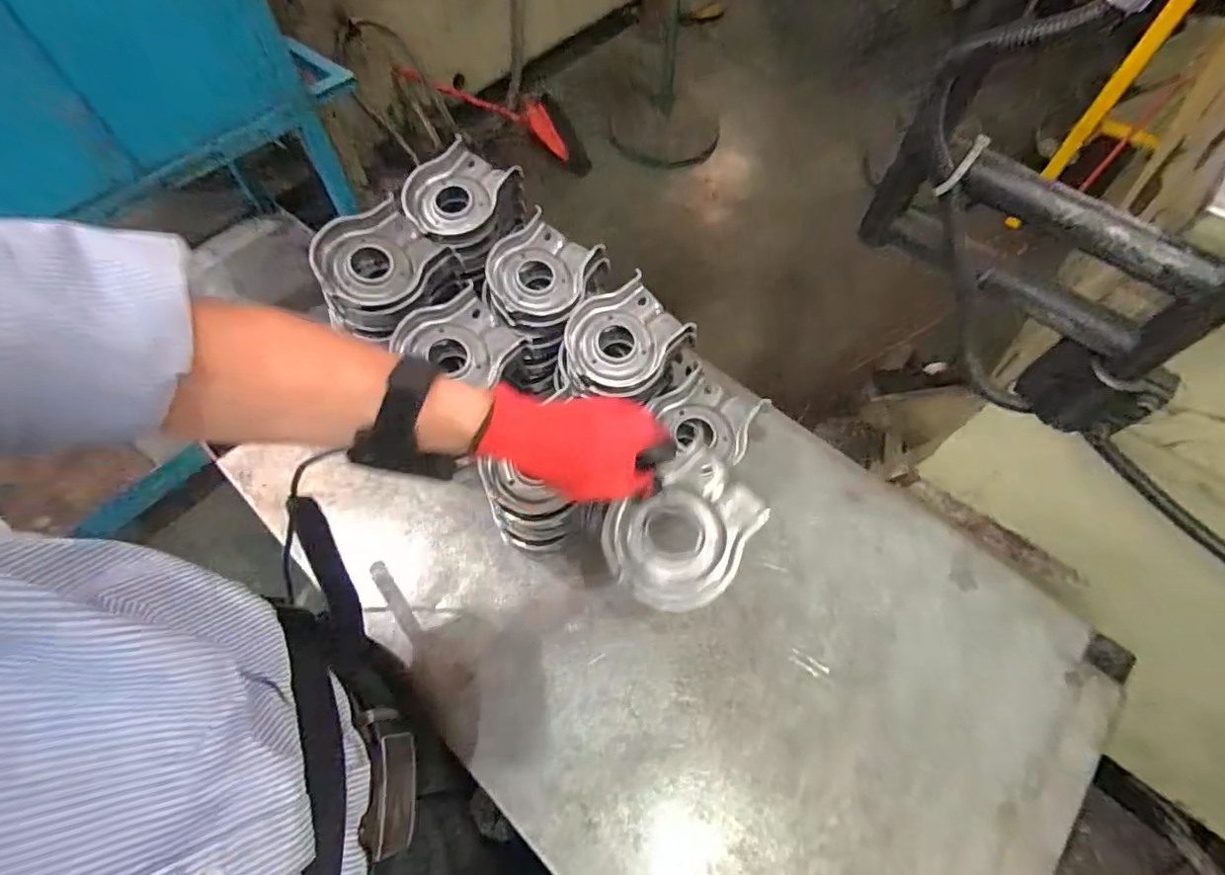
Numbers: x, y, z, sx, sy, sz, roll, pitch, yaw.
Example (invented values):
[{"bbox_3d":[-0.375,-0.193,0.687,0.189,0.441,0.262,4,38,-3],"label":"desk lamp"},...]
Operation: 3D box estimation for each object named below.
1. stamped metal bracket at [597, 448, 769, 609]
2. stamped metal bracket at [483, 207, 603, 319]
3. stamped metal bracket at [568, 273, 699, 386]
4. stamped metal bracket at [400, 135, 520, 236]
[{"bbox_3d":[0.056,0.072,0.420,0.117,0.024,0.092,-32,65,-17],"label":"stamped metal bracket"},{"bbox_3d":[-0.077,-0.184,0.616,0.111,0.036,0.130,34,66,18],"label":"stamped metal bracket"},{"bbox_3d":[0.011,-0.108,0.588,0.120,0.031,0.099,-38,84,-16],"label":"stamped metal bracket"},{"bbox_3d":[-0.180,-0.280,0.635,0.104,0.033,0.123,25,63,13],"label":"stamped metal bracket"}]

